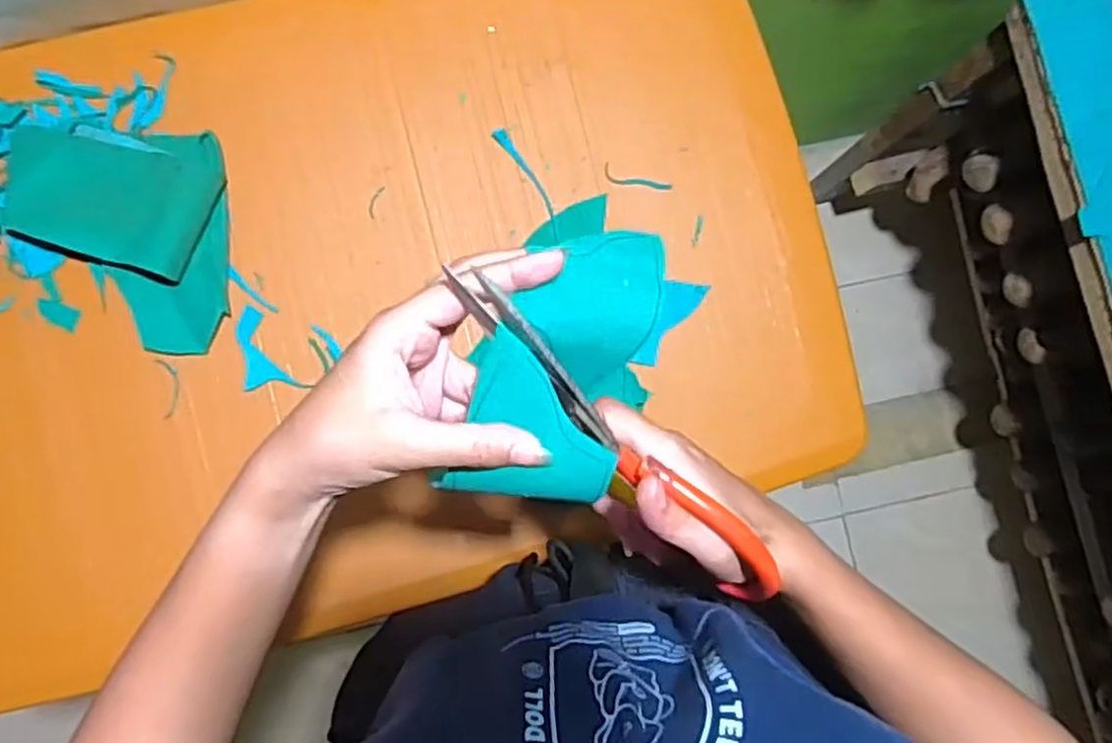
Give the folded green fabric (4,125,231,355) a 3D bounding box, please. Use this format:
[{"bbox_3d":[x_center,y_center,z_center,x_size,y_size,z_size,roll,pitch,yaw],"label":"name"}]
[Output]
[{"bbox_3d":[-0.320,-0.098,0.551,0.141,0.028,0.167,-3,86,-6],"label":"folded green fabric"}]

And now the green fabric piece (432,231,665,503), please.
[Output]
[{"bbox_3d":[0.005,-0.002,0.313,0.066,0.021,0.129,26,84,-3],"label":"green fabric piece"}]

